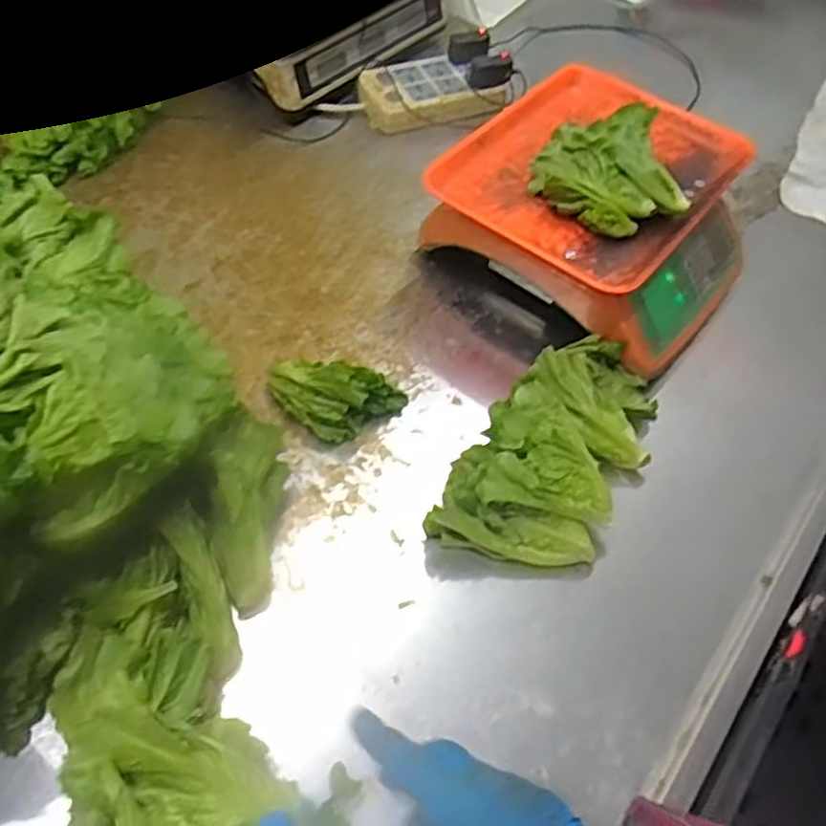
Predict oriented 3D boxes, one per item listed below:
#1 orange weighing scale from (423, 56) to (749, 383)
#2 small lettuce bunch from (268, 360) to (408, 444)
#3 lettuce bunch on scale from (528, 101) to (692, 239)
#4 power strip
[{"bbox_3d":[0.189,-0.204,0.773,0.286,0.131,0.287,36,60,18],"label":"orange weighing scale"},{"bbox_3d":[-0.067,-0.016,0.666,0.121,0.063,0.061,0,56,-5],"label":"small lettuce bunch"},{"bbox_3d":[0.178,-0.228,0.687,0.116,0.058,0.116,-16,59,-15],"label":"lettuce bunch on scale"},{"bbox_3d":[0.025,-0.419,0.959,0.179,0.041,0.112,-11,58,-12],"label":"power strip"}]

